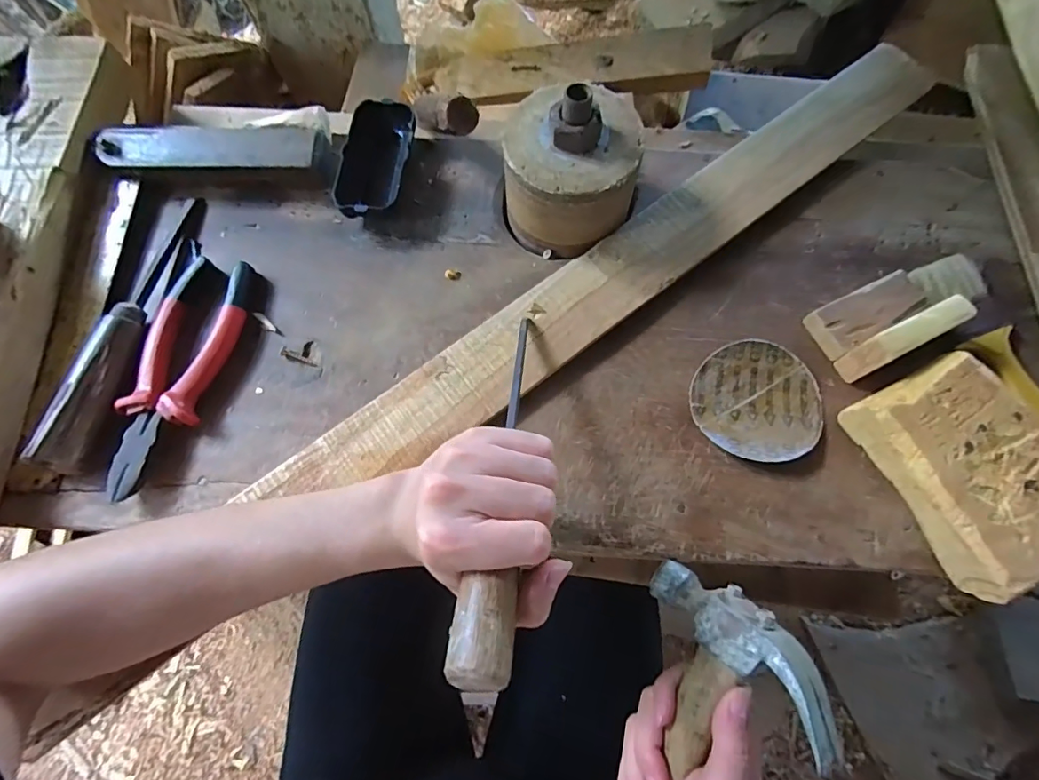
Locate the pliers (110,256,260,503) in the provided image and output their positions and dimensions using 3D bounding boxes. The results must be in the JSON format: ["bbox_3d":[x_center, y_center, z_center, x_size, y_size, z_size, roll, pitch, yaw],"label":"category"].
[{"bbox_3d":[-0.249,-0.014,0.366,0.061,0.018,0.182,6,72,3],"label":"pliers"}]

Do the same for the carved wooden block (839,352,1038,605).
[{"bbox_3d":[0.296,0.048,0.323,0.095,0.036,0.130,-26,73,-7],"label":"carved wooden block"}]

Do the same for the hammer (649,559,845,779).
[{"bbox_3d":[0.100,0.255,0.289,0.024,0.113,0.271,13,91,-35],"label":"hammer"}]

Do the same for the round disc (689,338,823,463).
[{"bbox_3d":[0.172,0.007,0.357,0.089,0.012,0.086,0,71,1],"label":"round disc"}]

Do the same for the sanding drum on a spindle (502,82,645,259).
[{"bbox_3d":[0.039,-0.171,0.370,0.099,0.089,0.100,13,72,6],"label":"sanding drum on a spindle"}]

